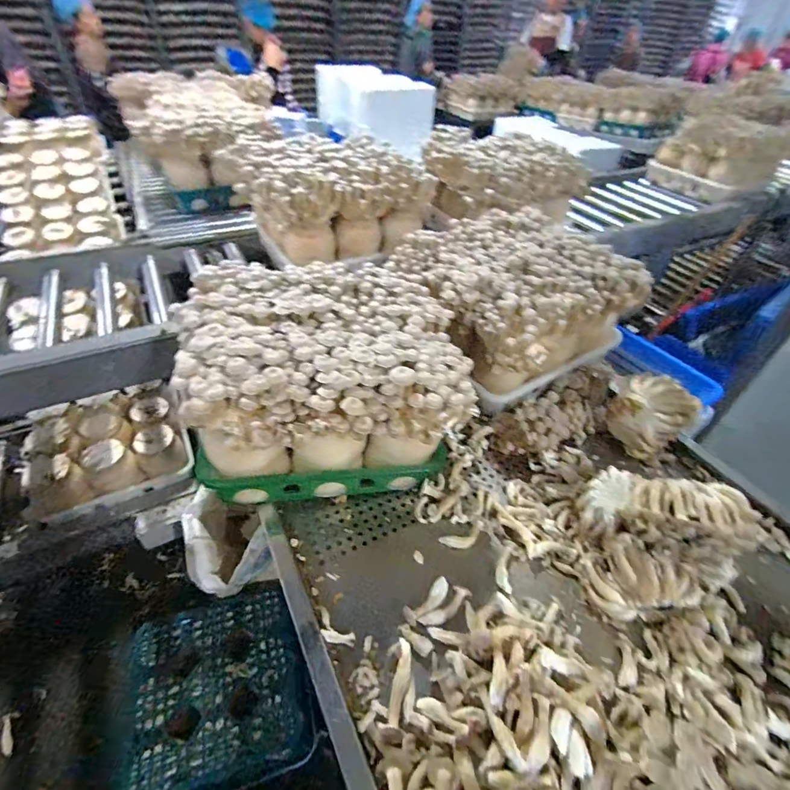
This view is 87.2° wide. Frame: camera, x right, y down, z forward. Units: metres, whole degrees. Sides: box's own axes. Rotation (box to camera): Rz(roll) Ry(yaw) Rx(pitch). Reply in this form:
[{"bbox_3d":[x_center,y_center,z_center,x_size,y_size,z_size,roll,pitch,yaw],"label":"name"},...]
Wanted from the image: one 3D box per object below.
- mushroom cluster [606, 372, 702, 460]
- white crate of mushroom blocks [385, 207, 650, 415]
[{"bbox_3d":[0.543,0.044,0.894,0.159,0.157,0.099,33,50,27],"label":"mushroom cluster"},{"bbox_3d":[0.281,-0.243,1.048,0.448,0.255,0.448,-22,49,-26],"label":"white crate of mushroom blocks"}]

